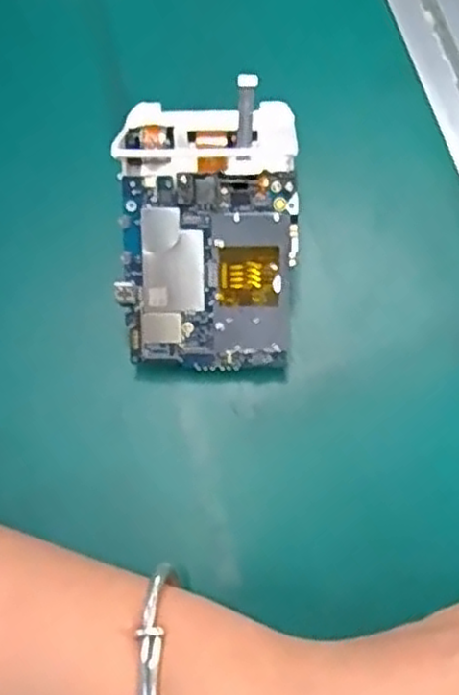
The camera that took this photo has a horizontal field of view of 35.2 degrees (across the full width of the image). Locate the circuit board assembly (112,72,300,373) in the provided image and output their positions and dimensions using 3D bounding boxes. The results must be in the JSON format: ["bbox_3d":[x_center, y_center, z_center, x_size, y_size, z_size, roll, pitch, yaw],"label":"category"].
[{"bbox_3d":[-0.009,-0.049,0.304,0.071,0.025,0.114,0,93,2],"label":"circuit board assembly"}]

